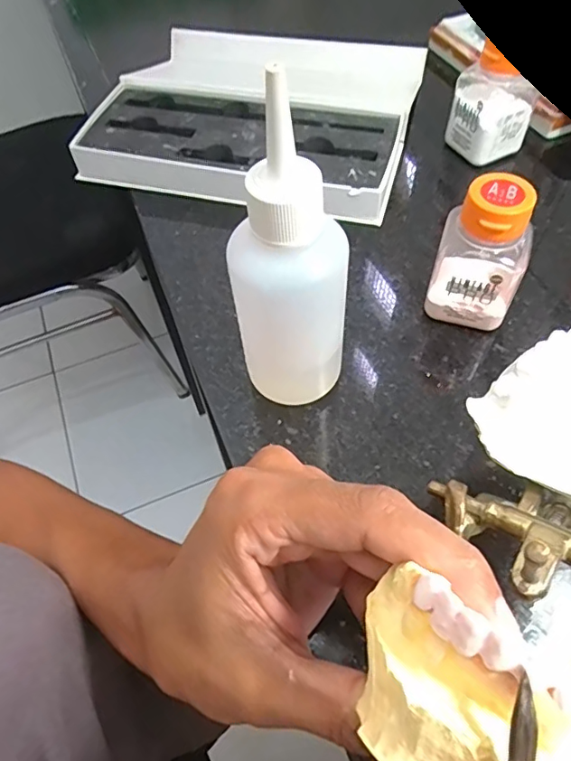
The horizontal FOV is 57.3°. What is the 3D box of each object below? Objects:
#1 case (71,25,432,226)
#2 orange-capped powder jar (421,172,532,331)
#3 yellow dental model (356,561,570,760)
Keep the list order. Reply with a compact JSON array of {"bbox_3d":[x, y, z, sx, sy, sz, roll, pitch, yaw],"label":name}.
[{"bbox_3d":[-0.019,-0.200,0.384,0.214,0.025,0.220,12,58,11],"label":"case"},{"bbox_3d":[0.098,-0.060,0.260,0.041,0.073,0.033,15,59,13],"label":"orange-capped powder jar"},{"bbox_3d":[0.030,0.064,0.105,0.030,0.023,0.041,-38,63,-20],"label":"yellow dental model"}]

